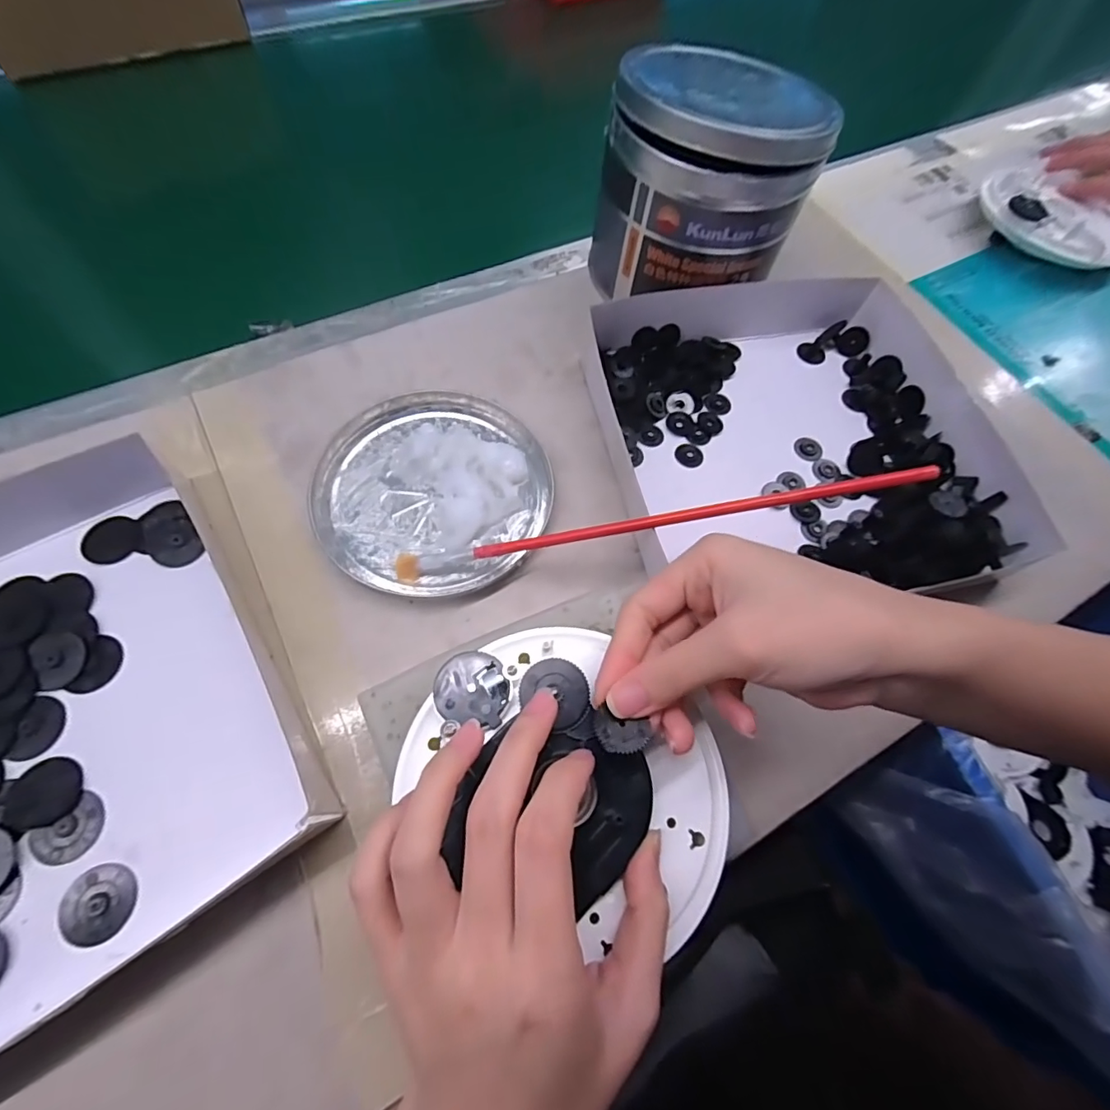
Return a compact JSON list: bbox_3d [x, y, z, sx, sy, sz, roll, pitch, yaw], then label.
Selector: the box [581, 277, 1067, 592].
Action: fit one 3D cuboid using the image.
[{"bbox_3d":[0.136,-0.082,0.311,0.213,0.037,0.225,-6,64,-6],"label":"box"}]

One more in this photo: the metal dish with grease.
[{"bbox_3d":[-0.067,-0.040,0.289,0.124,0.011,0.126,2,65,-4],"label":"metal dish with grease"}]

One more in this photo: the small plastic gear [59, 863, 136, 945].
[{"bbox_3d":[-0.180,0.137,0.202,0.025,0.004,0.027,-10,67,-9],"label":"small plastic gear"}]

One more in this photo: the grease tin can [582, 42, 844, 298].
[{"bbox_3d":[0.094,-0.220,0.325,0.117,0.119,0.099,-28,68,-16],"label":"grease tin can"}]

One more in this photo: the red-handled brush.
[{"bbox_3d":[0.040,-0.015,0.249,0.252,0.011,0.013,-10,63,10],"label":"red-handled brush"}]

